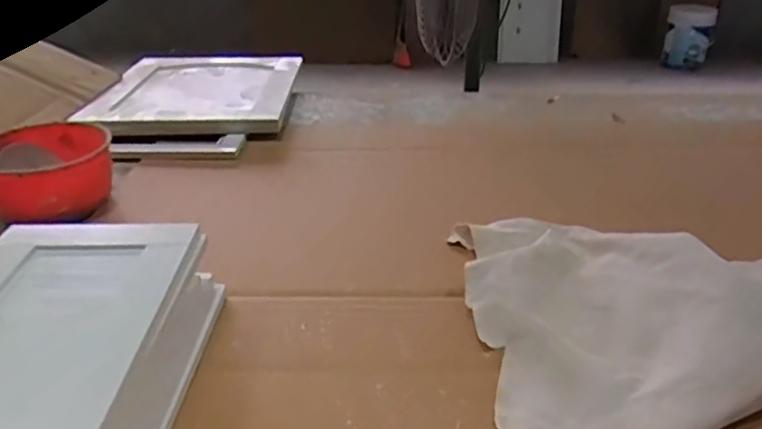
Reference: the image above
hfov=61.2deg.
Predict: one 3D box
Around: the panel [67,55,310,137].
[{"bbox_3d":[-0.327,-0.233,1.177,0.329,0.028,0.399,0,29,-1],"label":"panel"}]

